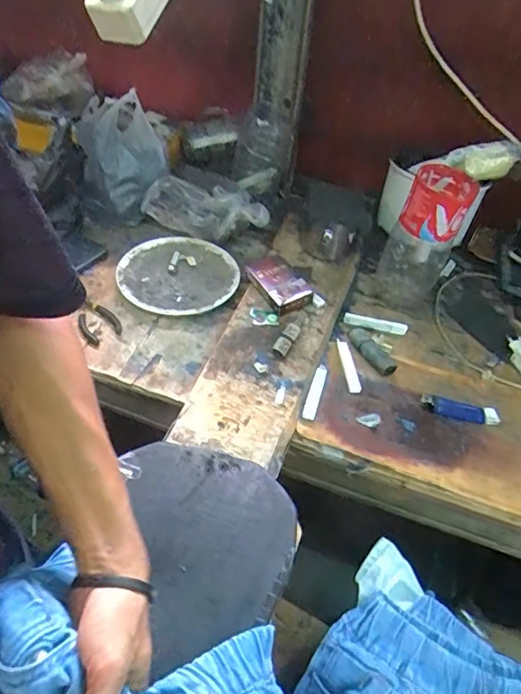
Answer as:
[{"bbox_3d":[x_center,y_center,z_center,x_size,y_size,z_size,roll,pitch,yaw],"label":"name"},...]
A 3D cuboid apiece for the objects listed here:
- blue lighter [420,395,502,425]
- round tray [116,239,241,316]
[{"bbox_3d":[0.255,0.081,0.675,0.098,0.015,0.028,12,47,3],"label":"blue lighter"},{"bbox_3d":[-0.121,-0.106,0.784,0.170,0.021,0.159,1,47,-7],"label":"round tray"}]

